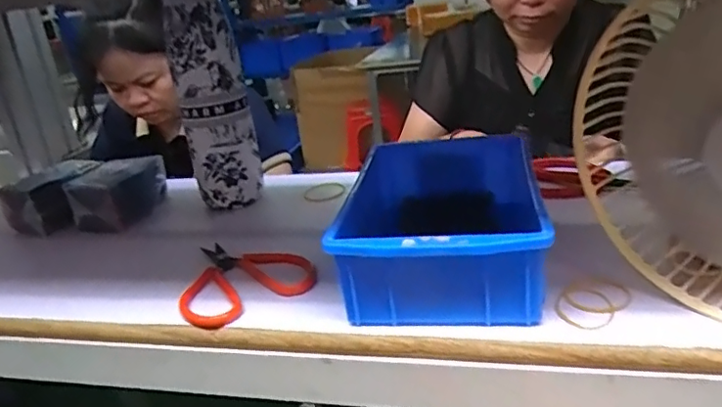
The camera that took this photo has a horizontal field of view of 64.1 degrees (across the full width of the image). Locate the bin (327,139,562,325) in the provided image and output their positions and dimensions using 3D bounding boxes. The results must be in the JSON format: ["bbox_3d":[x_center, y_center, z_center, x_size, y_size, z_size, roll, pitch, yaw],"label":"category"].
[{"bbox_3d":[0.056,0.014,0.416,0.122,0.063,0.189,-4,22,9],"label":"bin"}]

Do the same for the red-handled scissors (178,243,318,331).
[{"bbox_3d":[-0.097,0.057,0.444,0.099,0.013,0.106,-21,25,-31],"label":"red-handled scissors"}]

